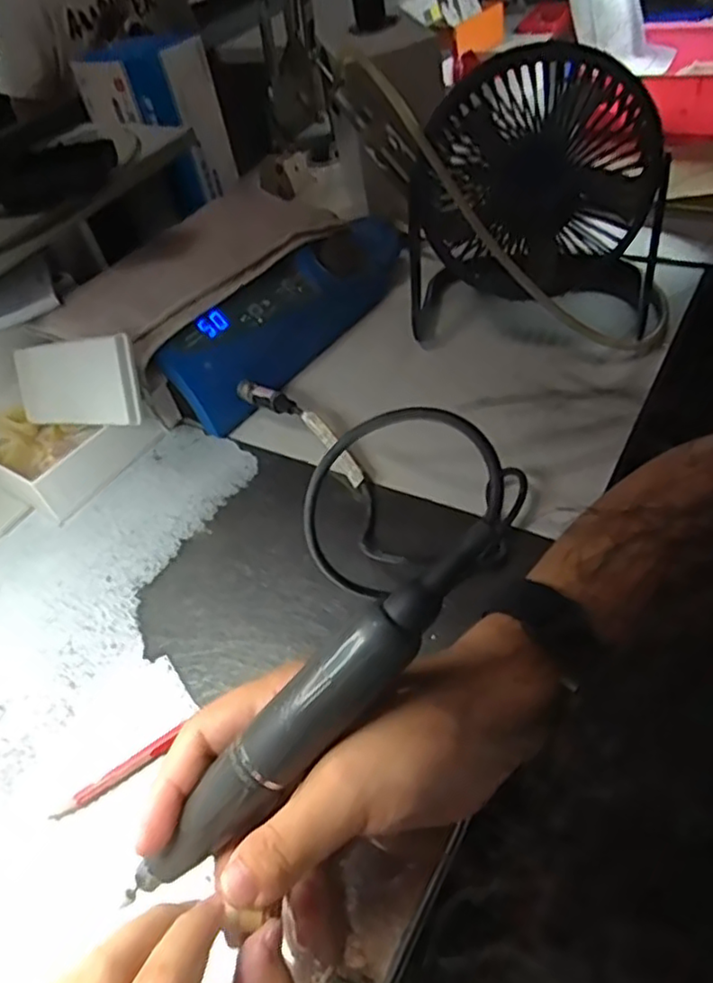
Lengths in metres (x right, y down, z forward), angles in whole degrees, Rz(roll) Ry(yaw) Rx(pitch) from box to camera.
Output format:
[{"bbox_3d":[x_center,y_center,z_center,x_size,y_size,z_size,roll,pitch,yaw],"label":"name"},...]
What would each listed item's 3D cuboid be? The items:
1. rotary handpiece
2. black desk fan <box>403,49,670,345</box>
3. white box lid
[{"bbox_3d":[-0.015,0.083,0.243,0.188,0.024,0.020,-48,52,9],"label":"rotary handpiece"},{"bbox_3d":[0.138,-0.203,0.497,0.194,0.183,0.129,5,50,18],"label":"black desk fan"},{"bbox_3d":[-0.206,-0.079,0.480,0.143,0.060,0.011,5,18,39],"label":"white box lid"}]

